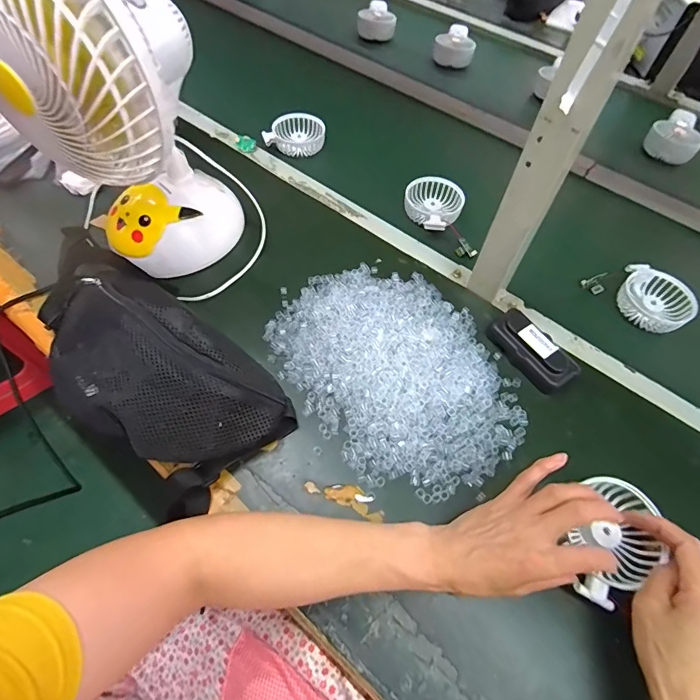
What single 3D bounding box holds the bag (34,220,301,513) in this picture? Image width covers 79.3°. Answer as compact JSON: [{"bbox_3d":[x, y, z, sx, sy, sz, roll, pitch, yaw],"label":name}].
[{"bbox_3d":[-0.237,-0.007,0.448,0.366,0.075,0.153,38,63,19],"label":"bag"}]

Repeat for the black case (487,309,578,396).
[{"bbox_3d":[0.211,-0.001,0.493,0.050,0.030,0.105,-30,64,-20],"label":"black case"}]

